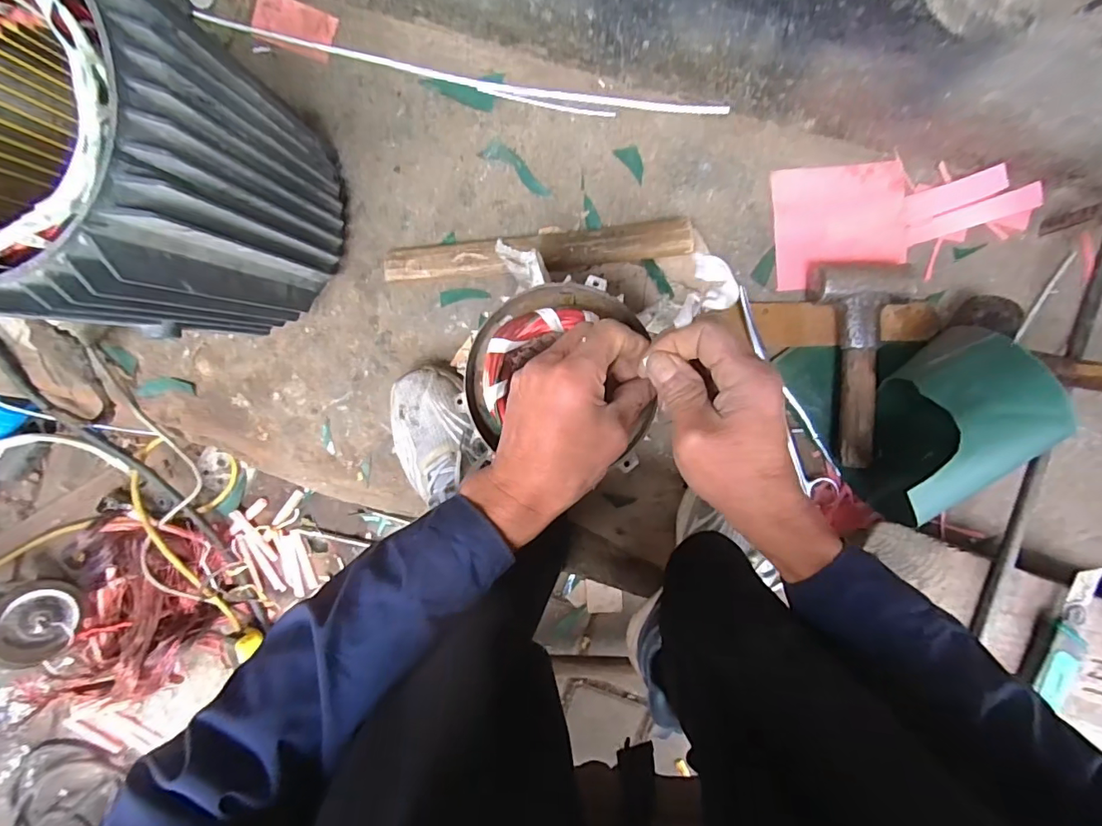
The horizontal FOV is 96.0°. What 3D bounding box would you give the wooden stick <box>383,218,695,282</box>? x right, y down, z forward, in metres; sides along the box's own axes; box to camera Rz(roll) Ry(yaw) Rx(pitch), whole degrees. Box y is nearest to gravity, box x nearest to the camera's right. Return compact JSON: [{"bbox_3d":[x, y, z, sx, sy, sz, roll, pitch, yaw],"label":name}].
[{"bbox_3d":[-0.016,-0.166,0.518,0.313,0.030,0.037,-5,93,4],"label":"wooden stick"}]

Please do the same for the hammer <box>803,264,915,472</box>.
[{"bbox_3d":[0.296,-0.047,0.496,0.085,0.045,0.192,6,94,4],"label":"hammer"}]

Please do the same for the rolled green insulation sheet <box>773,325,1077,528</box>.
[{"bbox_3d":[0.337,-0.009,0.458,0.146,0.127,0.175,-29,91,5],"label":"rolled green insulation sheet"}]

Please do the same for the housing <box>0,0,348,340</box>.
[{"bbox_3d":[-0.337,-0.191,0.419,0.221,0.266,0.227,20,94,3],"label":"housing"}]

